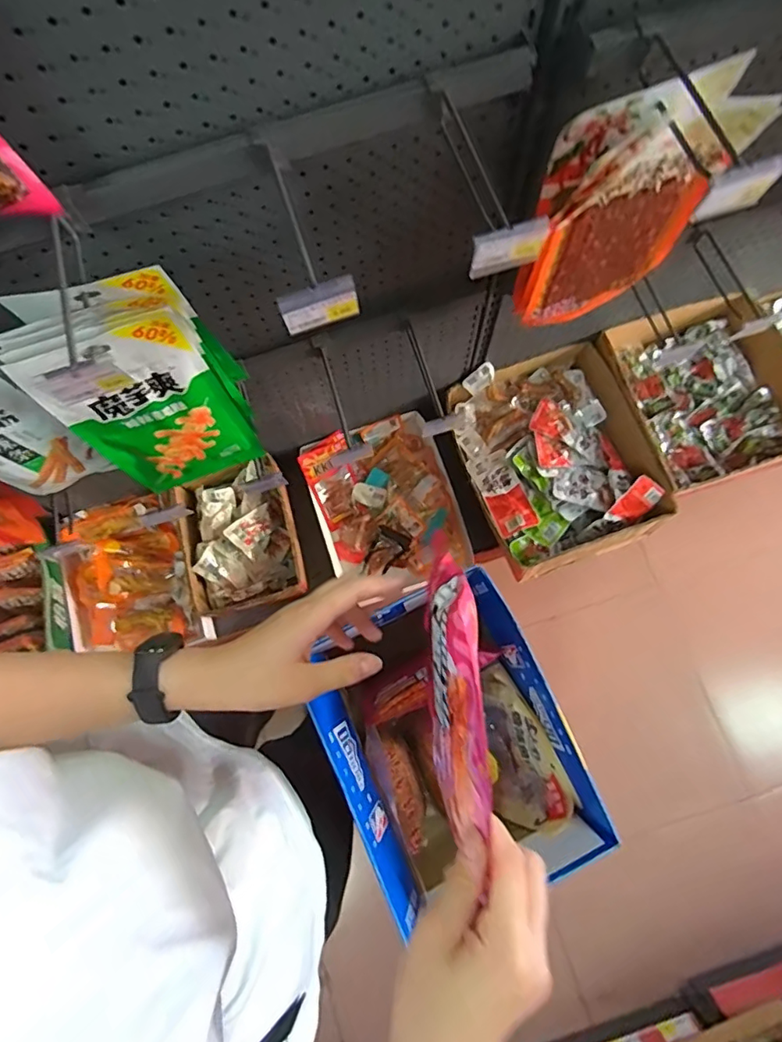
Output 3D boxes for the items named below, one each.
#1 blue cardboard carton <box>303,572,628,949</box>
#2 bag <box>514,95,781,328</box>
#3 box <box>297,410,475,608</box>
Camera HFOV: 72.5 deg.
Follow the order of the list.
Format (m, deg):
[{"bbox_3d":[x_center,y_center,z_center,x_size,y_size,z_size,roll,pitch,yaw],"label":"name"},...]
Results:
[{"bbox_3d":[0.066,0.253,0.621,0.237,0.162,0.287,-26,78,-5],"label":"blue cardboard carton"},{"bbox_3d":[0.261,-0.333,0.619,0.203,0.260,0.028,-19,78,-3],"label":"bag"},{"bbox_3d":[-0.013,-0.036,1.149,0.291,0.085,0.356,-18,78,-3],"label":"box"}]

